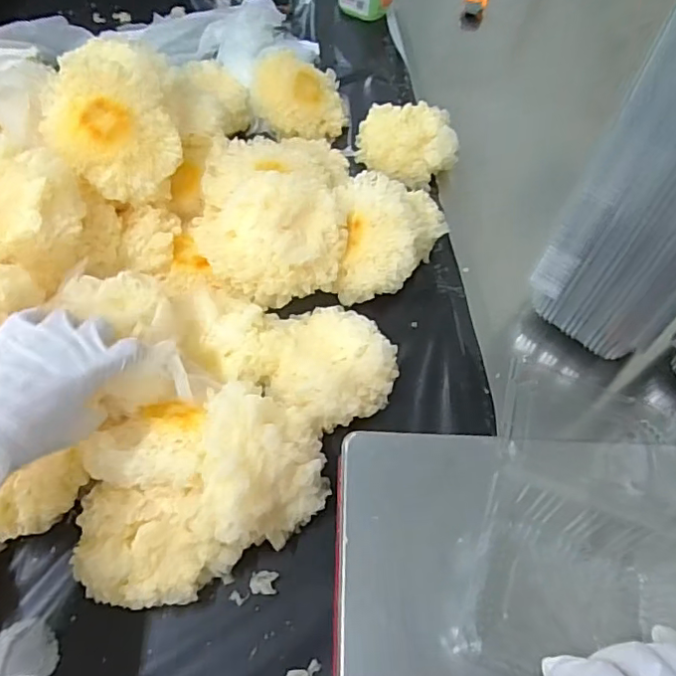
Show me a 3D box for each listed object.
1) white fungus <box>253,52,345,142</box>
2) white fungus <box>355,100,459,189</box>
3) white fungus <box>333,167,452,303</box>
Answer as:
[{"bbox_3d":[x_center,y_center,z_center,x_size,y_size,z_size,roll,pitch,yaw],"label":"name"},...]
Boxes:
[{"bbox_3d":[-0.052,-0.318,0.742,0.121,0.057,0.121,1,58,-2],"label":"white fungus"},{"bbox_3d":[0.087,-0.246,0.715,0.123,0.050,0.110,10,58,3],"label":"white fungus"},{"bbox_3d":[0.059,-0.108,0.615,0.125,0.076,0.141,0,58,-3],"label":"white fungus"}]

